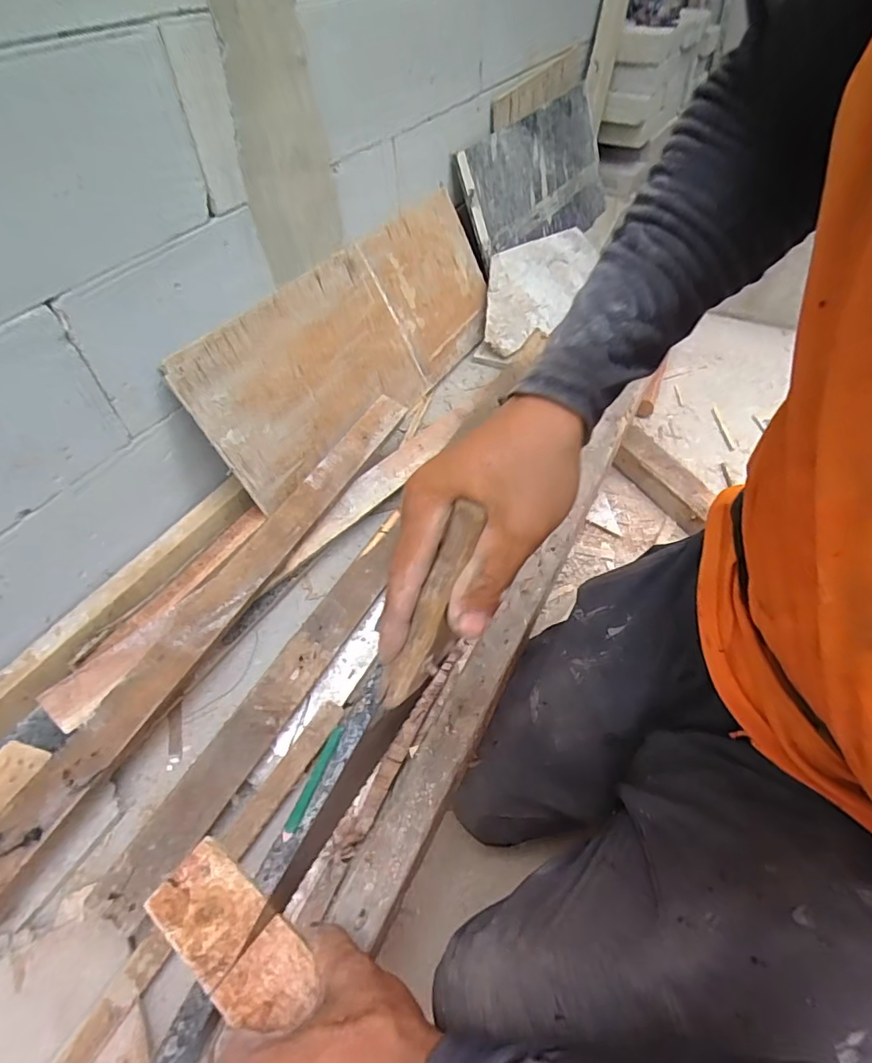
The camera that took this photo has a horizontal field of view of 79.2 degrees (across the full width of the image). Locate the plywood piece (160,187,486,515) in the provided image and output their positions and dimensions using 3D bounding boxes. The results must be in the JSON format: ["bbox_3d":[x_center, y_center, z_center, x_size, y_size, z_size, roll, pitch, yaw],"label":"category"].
[{"bbox_3d":[-0.117,-0.381,1.019,0.030,0.300,0.786,3,43,40],"label":"plywood piece"}]

